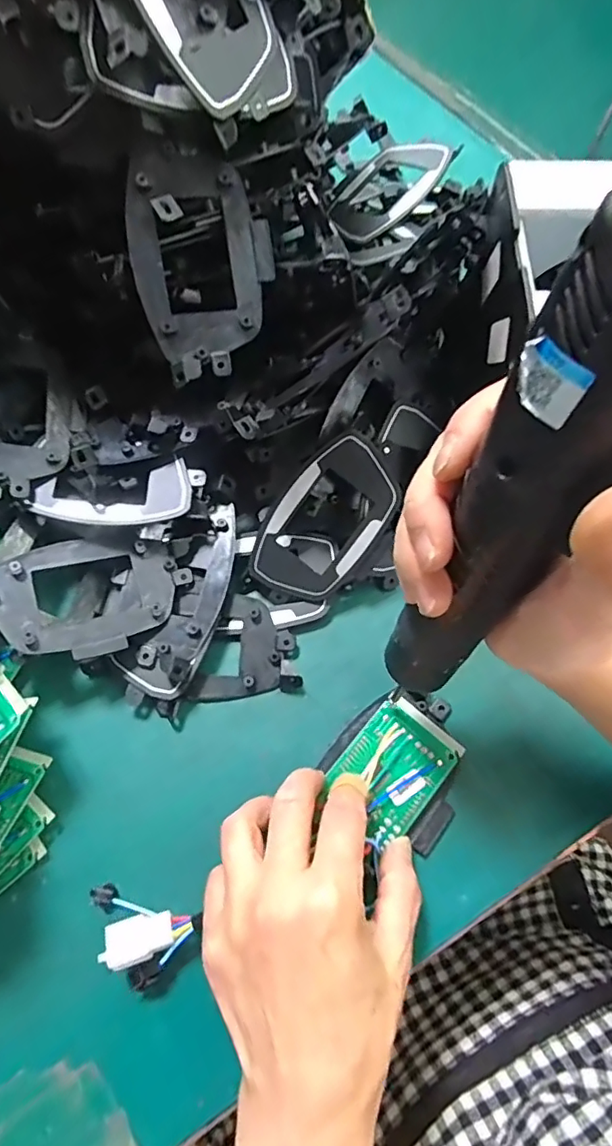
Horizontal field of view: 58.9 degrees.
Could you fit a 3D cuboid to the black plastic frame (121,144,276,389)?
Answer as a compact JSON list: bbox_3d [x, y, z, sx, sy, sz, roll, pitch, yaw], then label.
[{"bbox_3d":[-0.052,-0.158,0.277,0.071,0.010,0.106,-17,102,-10],"label":"black plastic frame"}]

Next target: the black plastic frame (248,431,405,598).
[{"bbox_3d":[0.012,-0.030,0.323,0.063,0.010,0.103,34,102,2],"label":"black plastic frame"}]

